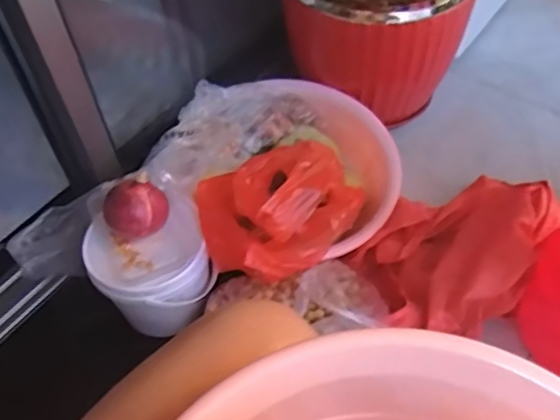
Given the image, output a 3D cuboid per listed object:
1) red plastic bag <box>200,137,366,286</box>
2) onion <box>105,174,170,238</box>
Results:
[{"bbox_3d":[-0.016,0.001,0.738,0.190,0.166,0.132,26,59,21],"label":"red plastic bag"},{"bbox_3d":[-0.186,0.000,0.754,0.077,0.081,0.059,-24,55,-14],"label":"onion"}]

